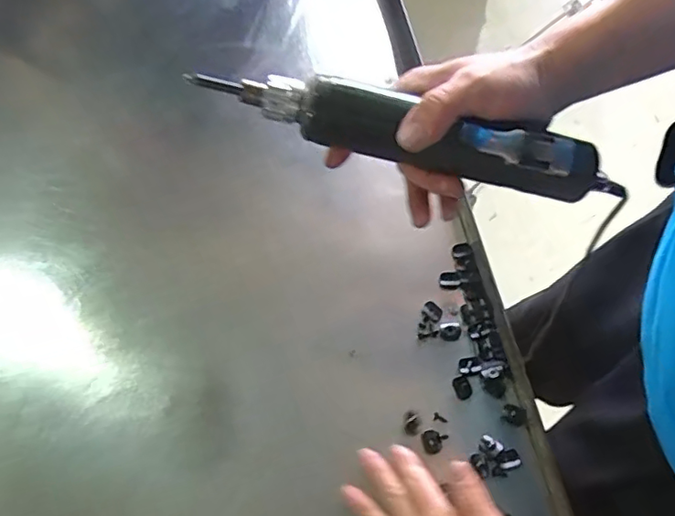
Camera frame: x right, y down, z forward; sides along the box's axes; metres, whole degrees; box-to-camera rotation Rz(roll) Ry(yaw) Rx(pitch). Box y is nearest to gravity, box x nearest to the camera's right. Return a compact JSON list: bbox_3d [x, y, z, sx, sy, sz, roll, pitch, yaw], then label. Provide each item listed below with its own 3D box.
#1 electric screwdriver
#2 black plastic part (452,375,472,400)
[{"bbox_3d":[0.050,-0.076,0.332,0.250,0.041,0.033,13,64,-6],"label":"electric screwdriver"},{"bbox_3d":[0.109,0.112,0.486,0.015,0.005,0.020,-19,64,-7],"label":"black plastic part"}]

